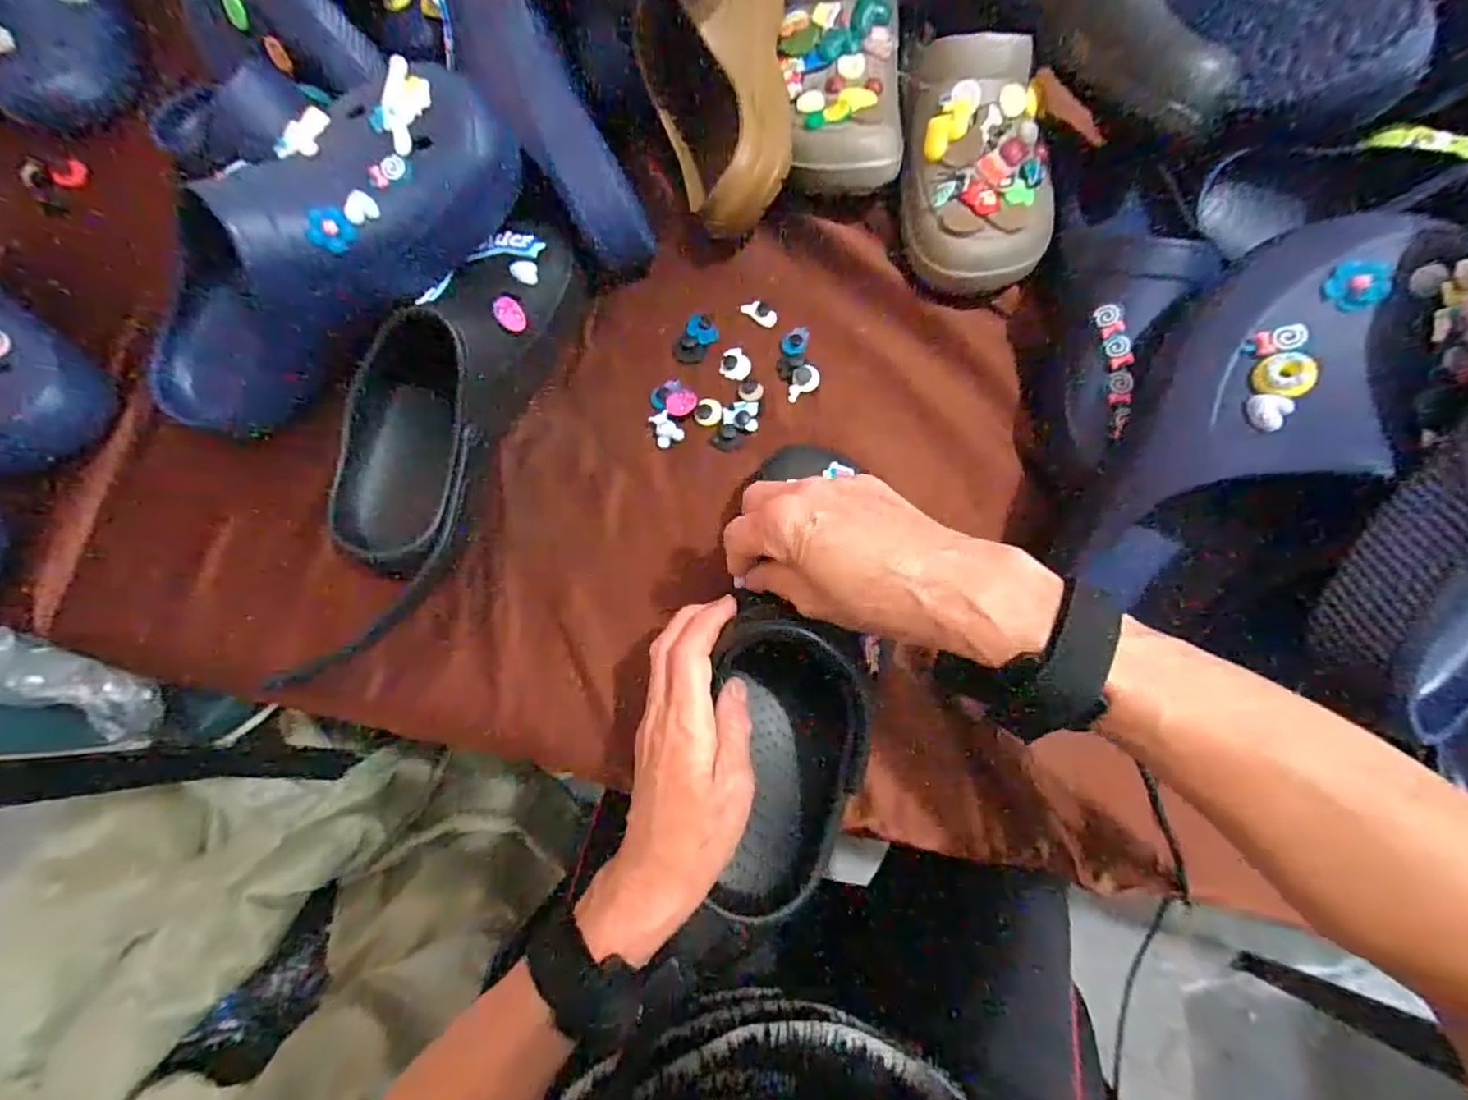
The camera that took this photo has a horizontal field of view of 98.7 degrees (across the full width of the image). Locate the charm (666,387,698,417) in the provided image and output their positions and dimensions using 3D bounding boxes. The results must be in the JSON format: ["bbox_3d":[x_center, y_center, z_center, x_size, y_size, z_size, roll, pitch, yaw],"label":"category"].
[{"bbox_3d":[-0.040,-0.110,0.468,0.023,0.004,0.022,-1,71,2],"label":"charm"}]

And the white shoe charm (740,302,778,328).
[{"bbox_3d":[0.021,-0.188,0.498,0.029,0.006,0.016,40,77,14],"label":"white shoe charm"}]

